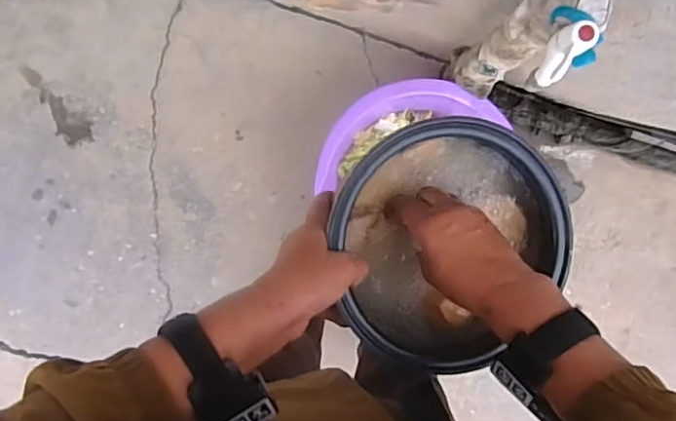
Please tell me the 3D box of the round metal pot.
[{"bbox_3d":[0.097,0.037,0.513,0.189,0.080,0.212,-3,93,0],"label":"round metal pot"}]

